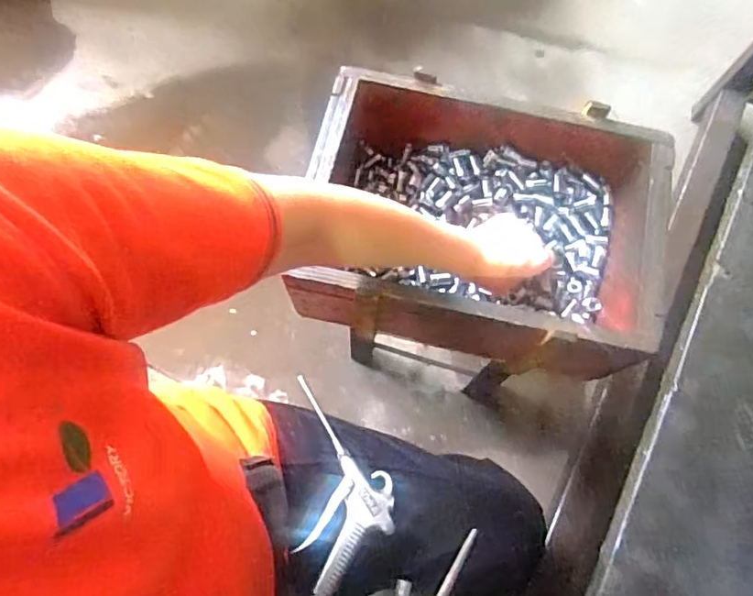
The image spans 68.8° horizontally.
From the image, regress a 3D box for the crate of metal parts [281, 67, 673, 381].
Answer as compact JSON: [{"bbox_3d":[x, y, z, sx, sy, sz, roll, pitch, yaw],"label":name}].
[{"bbox_3d":[0.109,-0.077,0.595,0.351,0.128,0.248,13,75,2],"label":"crate of metal parts"}]

